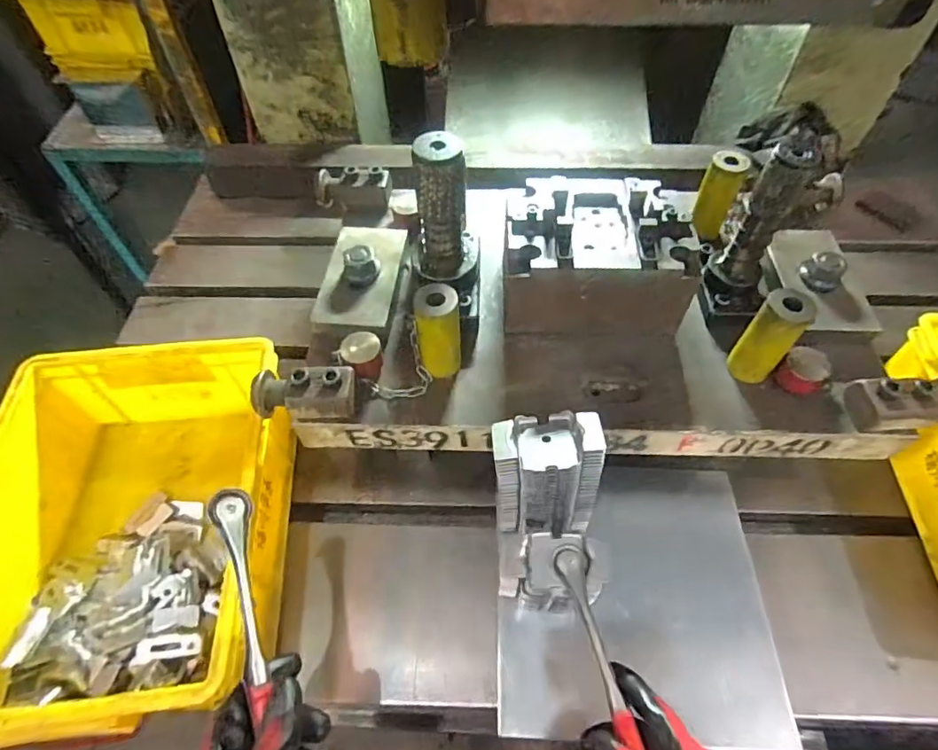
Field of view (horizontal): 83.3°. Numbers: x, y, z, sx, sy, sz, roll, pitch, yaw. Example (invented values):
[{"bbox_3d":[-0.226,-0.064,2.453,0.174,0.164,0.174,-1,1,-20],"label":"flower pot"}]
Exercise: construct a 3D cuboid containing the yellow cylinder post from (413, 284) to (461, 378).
[{"bbox_3d":[-0.028,-0.038,0.494,0.039,0.096,0.032,-8,55,-5],"label":"yellow cylinder post"}]

